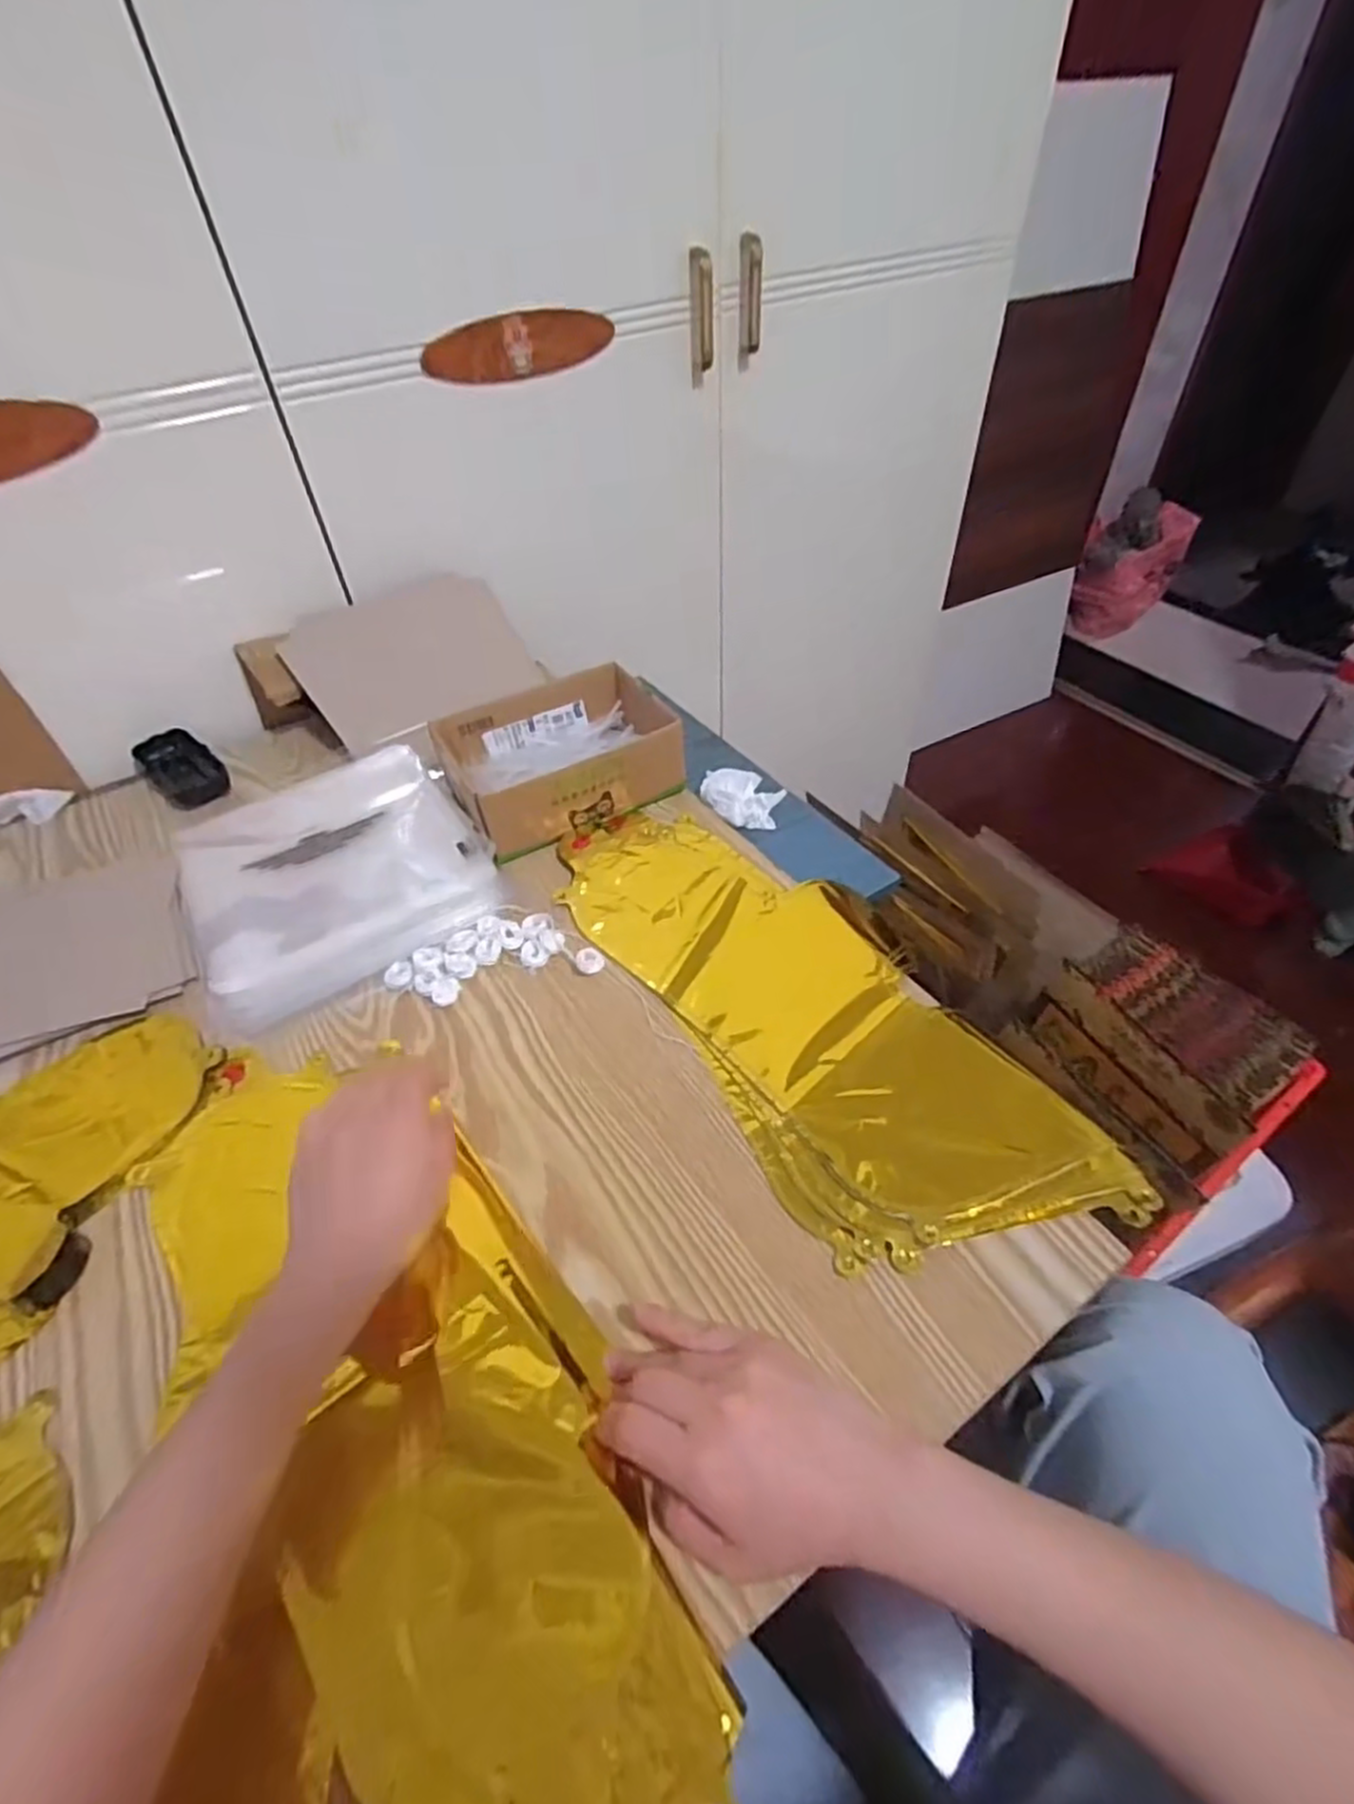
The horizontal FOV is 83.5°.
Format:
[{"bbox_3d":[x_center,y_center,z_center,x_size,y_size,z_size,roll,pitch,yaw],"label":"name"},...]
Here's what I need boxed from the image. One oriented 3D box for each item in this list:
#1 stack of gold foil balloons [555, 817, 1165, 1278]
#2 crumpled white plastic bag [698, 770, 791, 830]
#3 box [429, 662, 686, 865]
[{"bbox_3d":[0.078,0.061,0.517,0.176,0.023,0.413,-27,53,-20],"label":"stack of gold foil balloons"},{"bbox_3d":[0.058,-0.093,0.676,0.073,0.018,0.070,23,48,-2],"label":"crumpled white plastic bag"},{"bbox_3d":[-0.100,-0.132,0.663,0.194,0.056,0.149,-23,52,-17],"label":"box"}]

